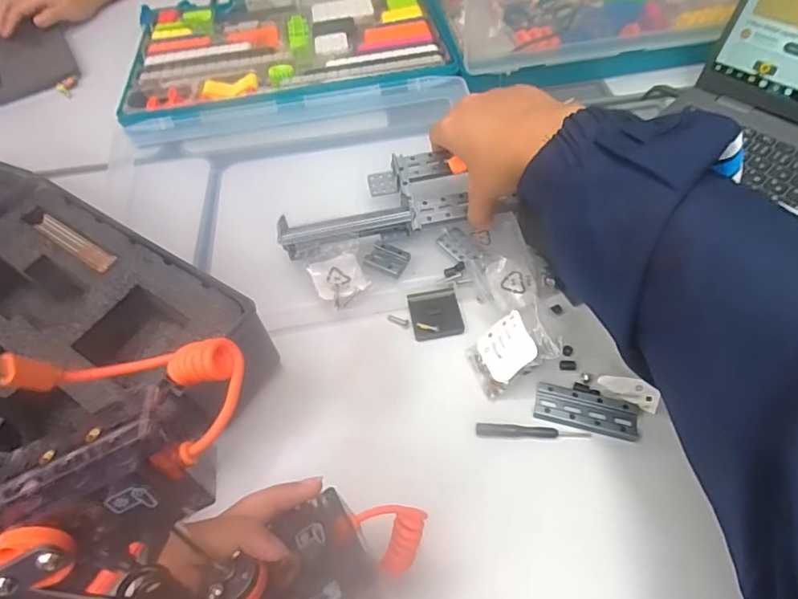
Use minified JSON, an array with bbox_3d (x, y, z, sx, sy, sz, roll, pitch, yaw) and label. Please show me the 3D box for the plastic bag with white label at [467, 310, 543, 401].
[{"bbox_3d":[0.070,0.038,0.348,0.034,0.042,0.040,-16,53,-6],"label":"plastic bag with white label"}]

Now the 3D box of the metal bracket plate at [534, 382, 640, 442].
[{"bbox_3d":[0.123,0.074,0.339,0.064,0.006,0.025,13,55,15],"label":"metal bracket plate"}]

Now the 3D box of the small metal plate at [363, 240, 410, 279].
[{"bbox_3d":[-0.010,-0.034,0.421,0.032,0.005,0.024,22,58,21],"label":"small metal plate"}]

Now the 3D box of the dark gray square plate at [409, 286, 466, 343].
[{"bbox_3d":[0.028,0.011,0.396,0.038,0.006,0.041,-9,53,-1],"label":"dark gray square plate"}]

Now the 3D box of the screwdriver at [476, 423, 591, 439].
[{"bbox_3d":[0.087,0.086,0.336,0.072,0.004,0.009,0,53,6],"label":"screwdriver"}]

